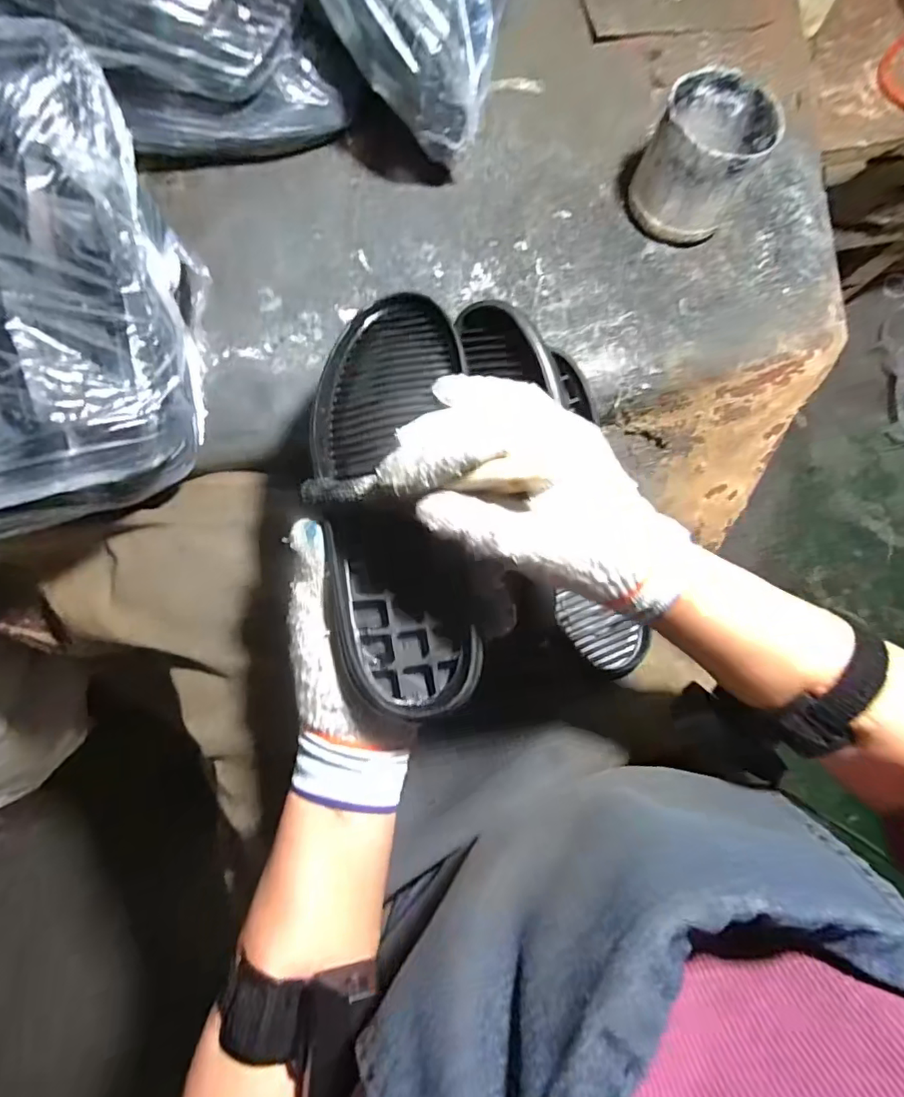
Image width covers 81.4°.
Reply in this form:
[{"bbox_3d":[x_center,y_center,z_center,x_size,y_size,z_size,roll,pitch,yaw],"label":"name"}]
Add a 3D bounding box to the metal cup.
[{"bbox_3d":[0.210,-0.328,0.446,0.090,0.087,0.097,43,82,7],"label":"metal cup"}]

